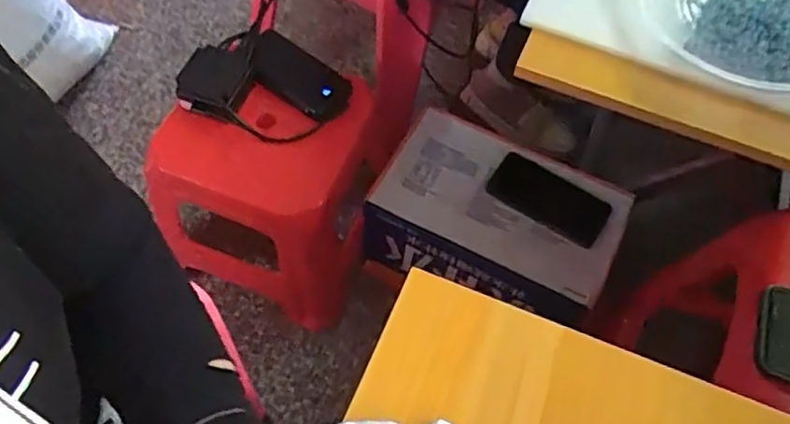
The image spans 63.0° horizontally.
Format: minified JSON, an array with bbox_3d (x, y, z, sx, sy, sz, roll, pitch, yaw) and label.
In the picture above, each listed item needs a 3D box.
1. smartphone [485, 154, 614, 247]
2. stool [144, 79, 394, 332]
[{"bbox_3d":[0.213,-0.018,0.893,0.163,0.015,0.081,30,72,12],"label":"smartphone"},{"bbox_3d":[-0.178,-0.035,0.935,0.242,0.285,0.248,22,61,9],"label":"stool"}]

